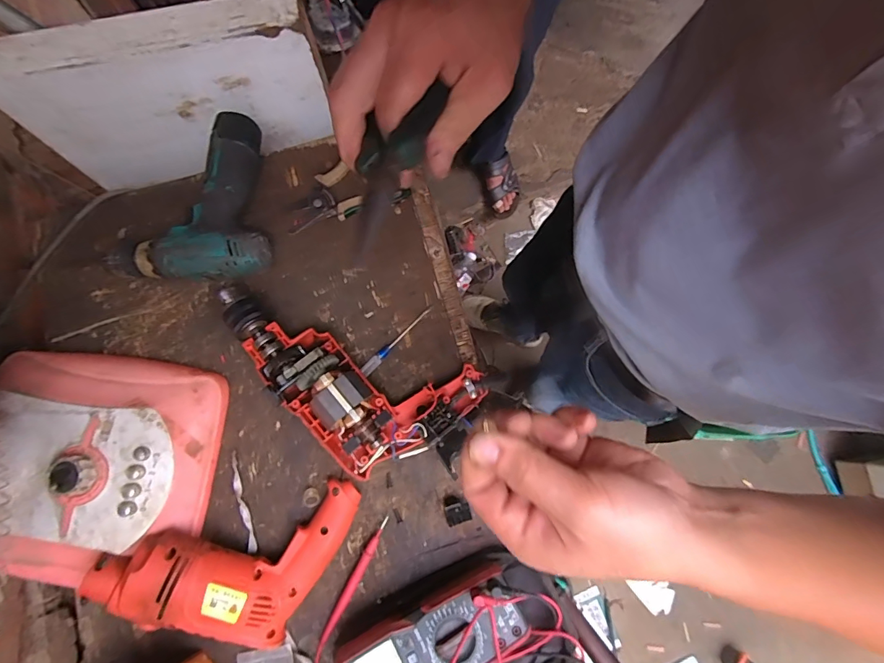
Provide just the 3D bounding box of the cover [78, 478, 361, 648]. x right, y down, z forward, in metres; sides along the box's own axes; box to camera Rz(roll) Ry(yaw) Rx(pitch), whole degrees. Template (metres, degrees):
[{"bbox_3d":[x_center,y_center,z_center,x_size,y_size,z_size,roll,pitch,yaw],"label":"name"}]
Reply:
[{"bbox_3d":[-0.207,0.251,0.440,0.249,0.071,0.139,-11,78,-3],"label":"cover"}]

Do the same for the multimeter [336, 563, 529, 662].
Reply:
[{"bbox_3d":[-0.008,0.314,0.433,0.178,0.051,0.082,-26,79,-6],"label":"multimeter"}]

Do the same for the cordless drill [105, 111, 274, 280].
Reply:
[{"bbox_3d":[-0.304,-0.149,0.528,0.182,0.063,0.190,-8,78,-2],"label":"cordless drill"}]

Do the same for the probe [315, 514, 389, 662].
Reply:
[{"bbox_3d":[-0.098,0.276,0.469,0.010,0.011,0.160,27,79,6],"label":"probe"}]

